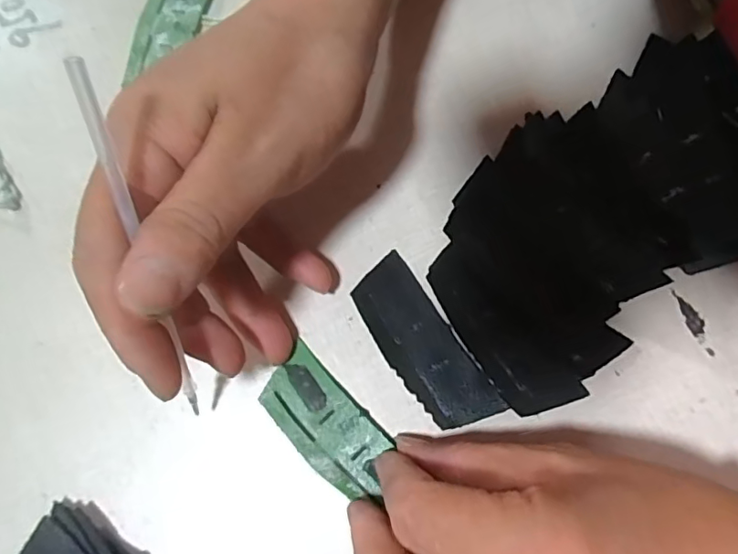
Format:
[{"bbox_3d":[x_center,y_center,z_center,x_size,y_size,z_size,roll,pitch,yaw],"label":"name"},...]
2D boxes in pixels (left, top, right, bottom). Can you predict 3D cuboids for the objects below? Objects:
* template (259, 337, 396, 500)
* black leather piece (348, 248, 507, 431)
[{"bbox_3d":[-0.017,0.056,0.212,0.029,0.004,0.057,-43,79,-8],"label":"template"},{"bbox_3d":[0.020,0.027,0.218,0.027,0.004,0.072,-34,78,-6],"label":"black leather piece"}]

